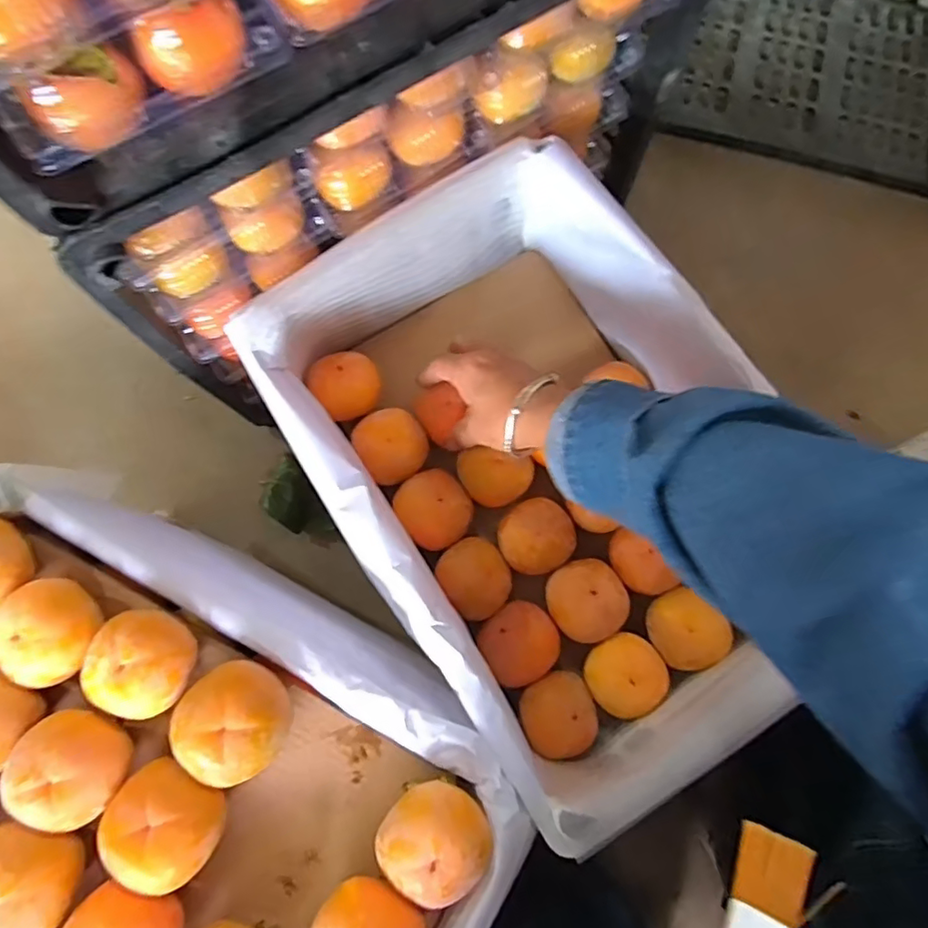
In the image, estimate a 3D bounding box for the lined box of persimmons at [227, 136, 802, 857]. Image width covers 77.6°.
[{"bbox_3d":[0.065,0.002,0.450,0.296,0.125,0.427,-33,81,-7],"label":"lined box of persimmons"}]

